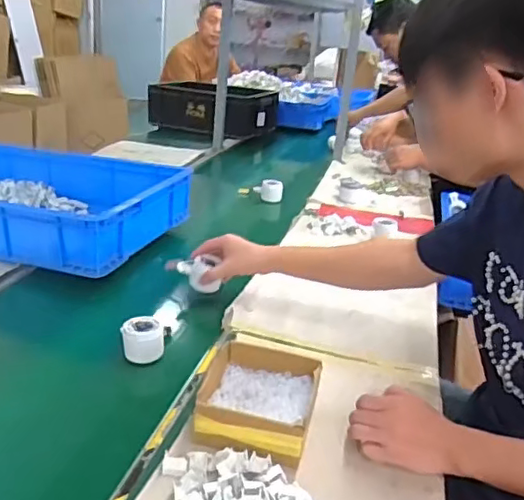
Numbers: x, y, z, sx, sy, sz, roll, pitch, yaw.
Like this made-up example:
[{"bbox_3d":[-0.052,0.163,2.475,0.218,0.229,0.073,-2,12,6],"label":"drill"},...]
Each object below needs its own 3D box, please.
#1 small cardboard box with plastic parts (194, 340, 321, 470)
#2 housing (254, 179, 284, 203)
[{"bbox_3d":[-0.004,0.195,0.791,0.144,0.057,0.192,11,23,9],"label":"small cardboard box with plastic parts"},{"bbox_3d":[0.018,-0.175,1.781,0.091,0.060,0.048,5,21,0],"label":"housing"}]

